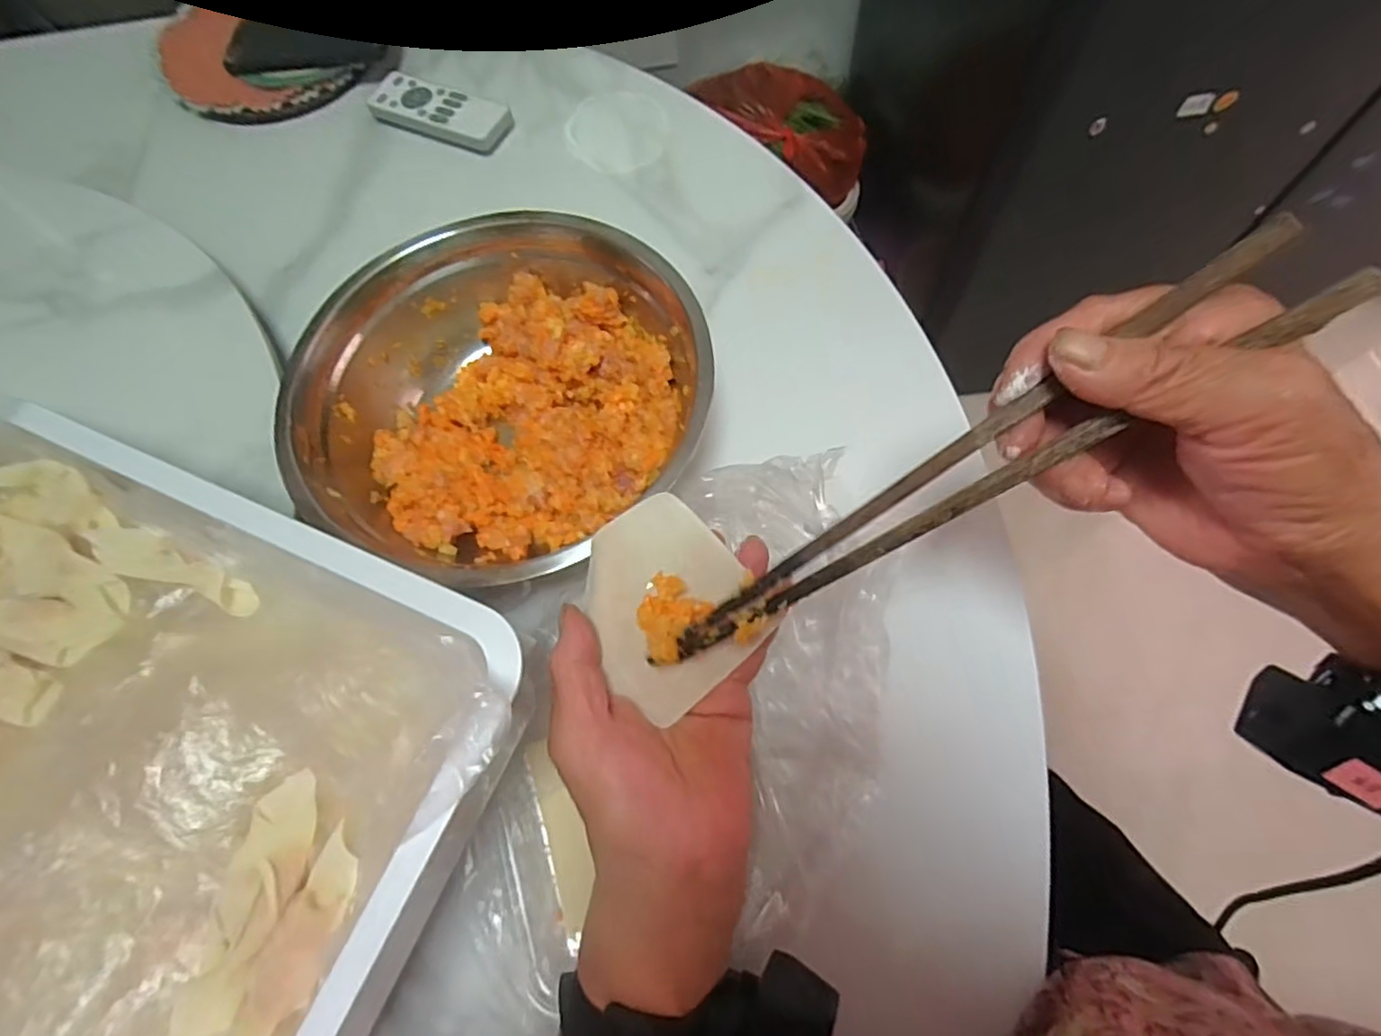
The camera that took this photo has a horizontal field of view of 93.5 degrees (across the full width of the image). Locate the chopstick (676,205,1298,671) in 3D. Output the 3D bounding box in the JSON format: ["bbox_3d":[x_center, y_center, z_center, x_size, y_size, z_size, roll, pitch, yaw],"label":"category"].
[{"bbox_3d":[0.086,-0.017,0.225,0.237,0.011,0.008,-37,68,17],"label":"chopstick"}]

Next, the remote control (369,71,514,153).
[{"bbox_3d":[-0.203,-0.326,0.522,0.118,0.016,0.043,22,70,12],"label":"remote control"}]

